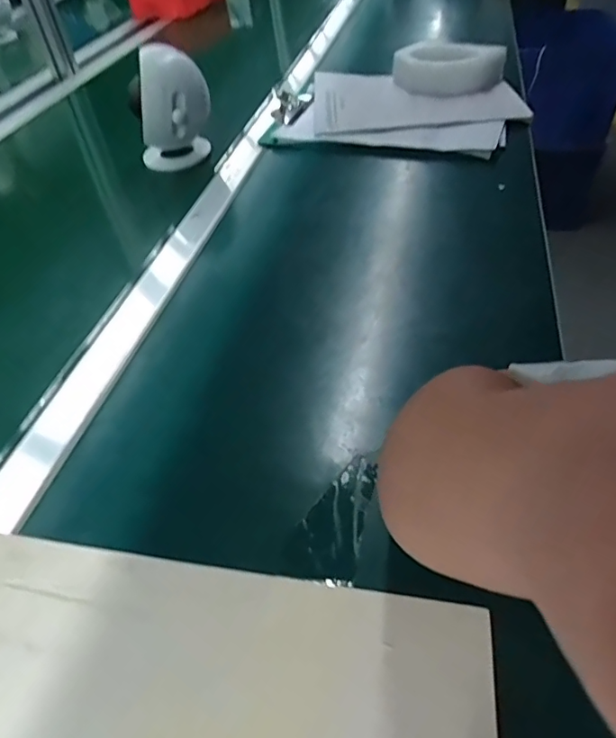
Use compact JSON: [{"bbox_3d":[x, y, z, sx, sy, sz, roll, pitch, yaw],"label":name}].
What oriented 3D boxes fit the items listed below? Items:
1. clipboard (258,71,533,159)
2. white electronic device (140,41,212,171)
[{"bbox_3d":[0.120,-0.371,0.736,0.350,0.037,0.233,13,49,19],"label":"clipboard"},{"bbox_3d":[-0.174,-0.333,0.660,0.089,0.150,0.072,-27,51,-19],"label":"white electronic device"}]

